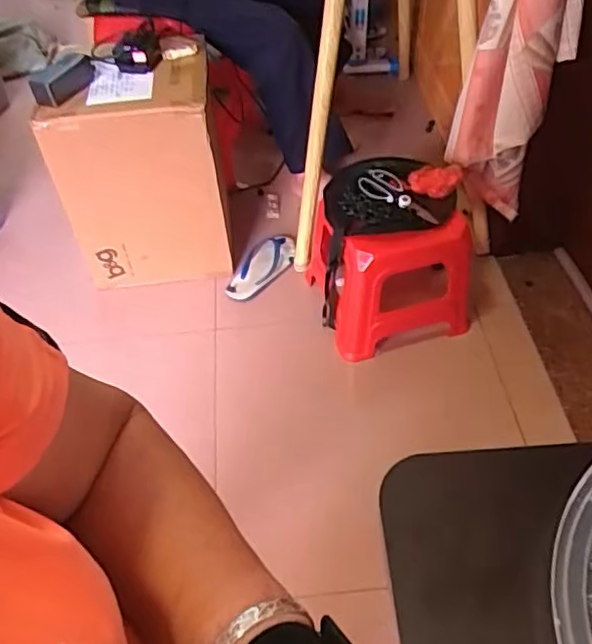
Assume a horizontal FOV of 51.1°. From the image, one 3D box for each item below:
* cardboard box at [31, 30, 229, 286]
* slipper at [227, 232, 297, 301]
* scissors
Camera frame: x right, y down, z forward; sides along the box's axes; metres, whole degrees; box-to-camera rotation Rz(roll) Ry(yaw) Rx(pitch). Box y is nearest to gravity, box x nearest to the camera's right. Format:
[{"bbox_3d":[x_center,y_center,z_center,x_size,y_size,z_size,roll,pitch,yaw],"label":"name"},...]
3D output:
[{"bbox_3d":[-0.356,-0.354,1.463,0.340,0.450,0.291,-7,49,-2],"label":"cardboard box"},{"bbox_3d":[-0.081,-0.145,1.546,0.115,0.043,0.234,30,57,26],"label":"slipper"},{"bbox_3d":[0.205,-0.247,1.260,0.070,0.015,0.191,-38,63,-9],"label":"scissors"}]

